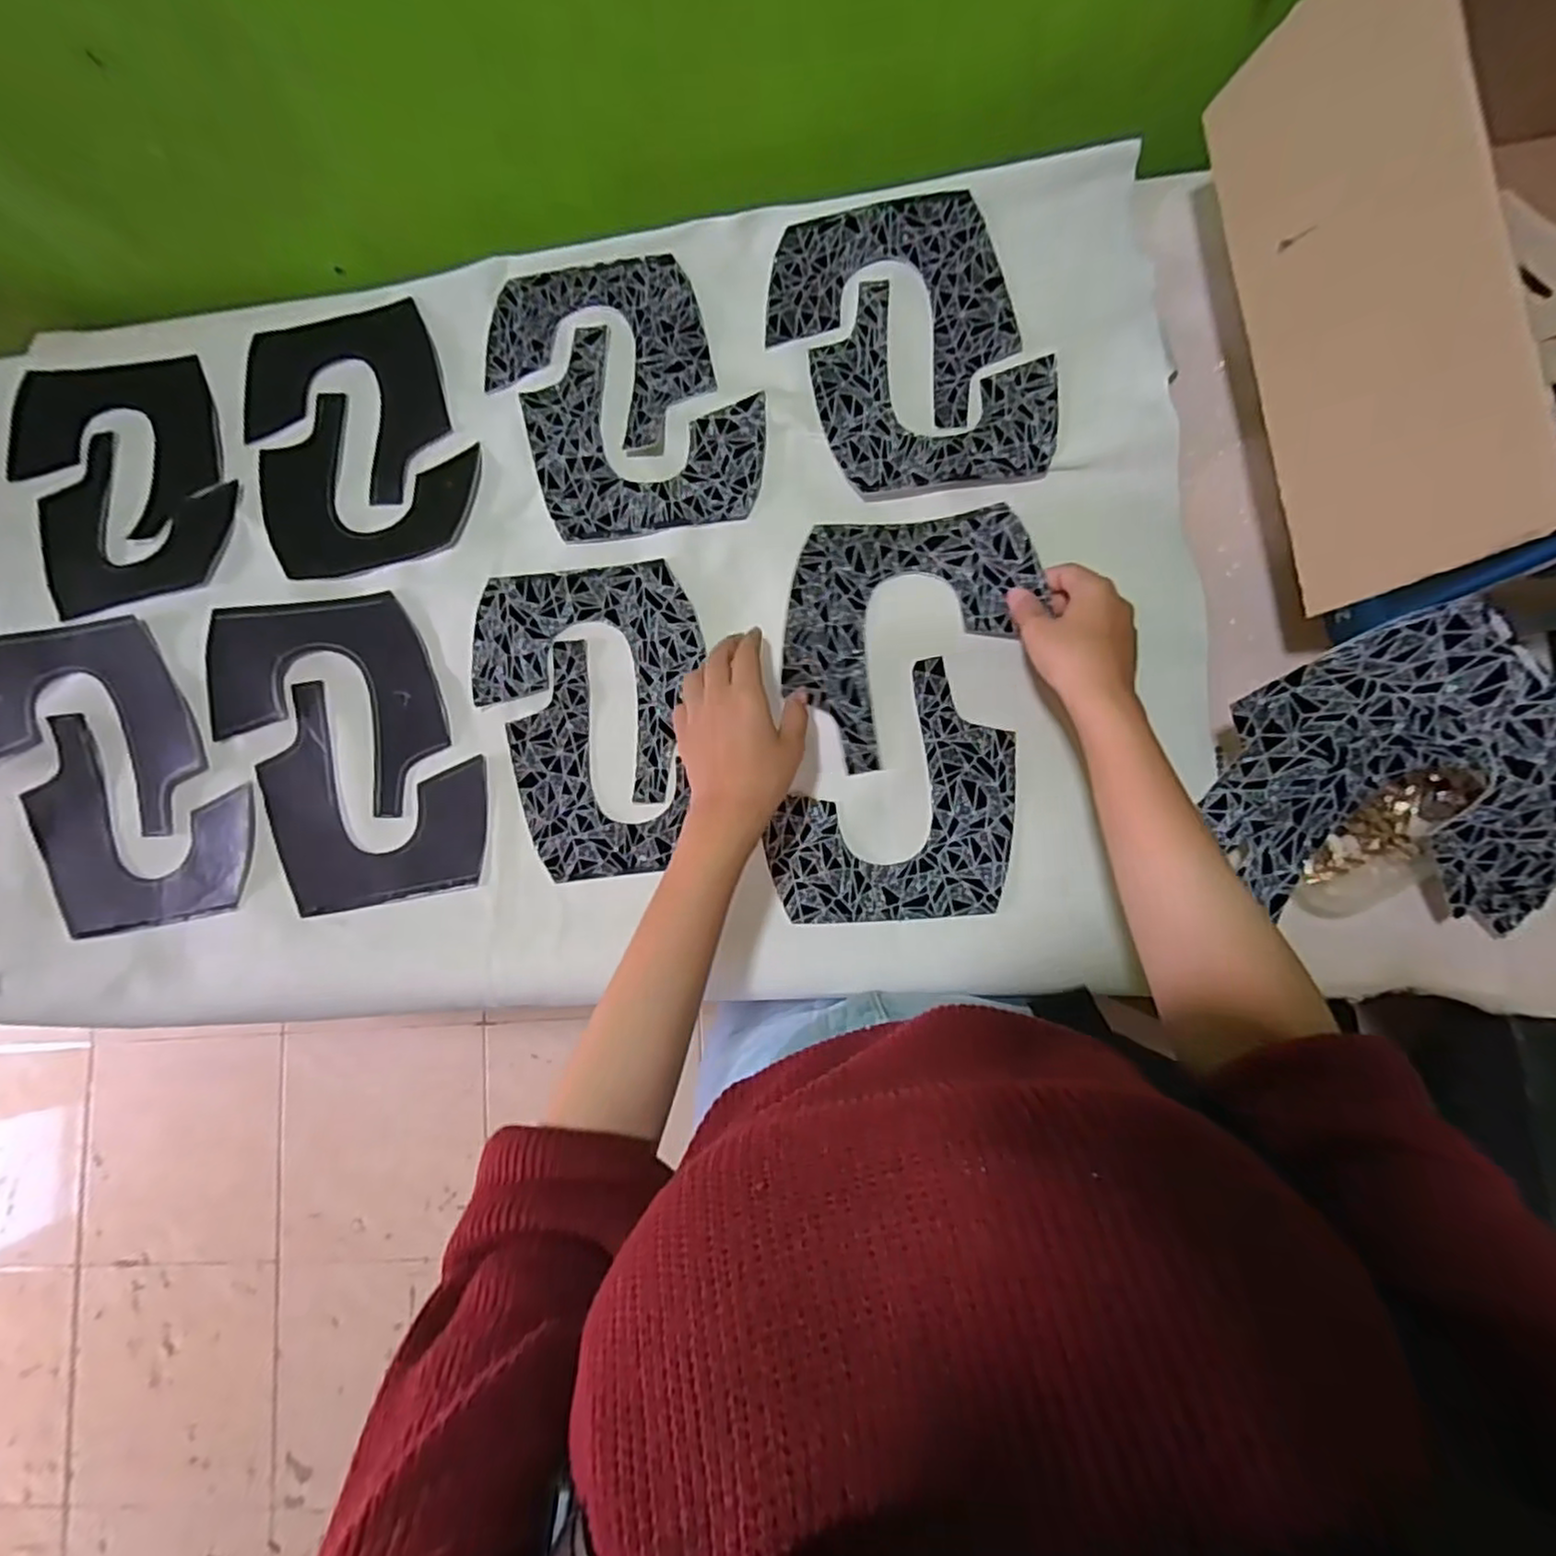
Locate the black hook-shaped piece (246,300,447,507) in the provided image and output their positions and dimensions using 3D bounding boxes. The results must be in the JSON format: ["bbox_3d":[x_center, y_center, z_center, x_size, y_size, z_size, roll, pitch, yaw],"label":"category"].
[{"bbox_3d":[-0.370,-0.314,0.596,0.177,0.007,0.180,-12,84,5],"label":"black hook-shaped piece"}]

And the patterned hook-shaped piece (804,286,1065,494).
[{"bbox_3d":[0.118,-0.302,0.526,0.177,0.008,0.168,-6,85,5],"label":"patterned hook-shaped piece"}]

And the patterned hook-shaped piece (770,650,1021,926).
[{"bbox_3d":[0.083,0.012,0.512,0.178,0.008,0.180,-3,85,5],"label":"patterned hook-shaped piece"}]

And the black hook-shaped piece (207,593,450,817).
[{"bbox_3d":[-0.362,-0.055,0.557,0.180,0.012,0.170,-7,96,1],"label":"black hook-shaped piece"}]

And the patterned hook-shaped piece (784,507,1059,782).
[{"bbox_3d":[0.094,-0.101,0.502,0.178,0.032,0.177,-3,85,5],"label":"patterned hook-shaped piece"}]

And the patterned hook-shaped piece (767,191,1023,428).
[{"bbox_3d":[0.088,-0.357,0.540,0.184,0.011,0.177,-5,88,4],"label":"patterned hook-shaped piece"}]

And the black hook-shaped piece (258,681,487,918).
[{"bbox_3d":[-0.325,0.011,0.559,0.181,0.010,0.177,-10,87,4],"label":"black hook-shaped piece"}]

